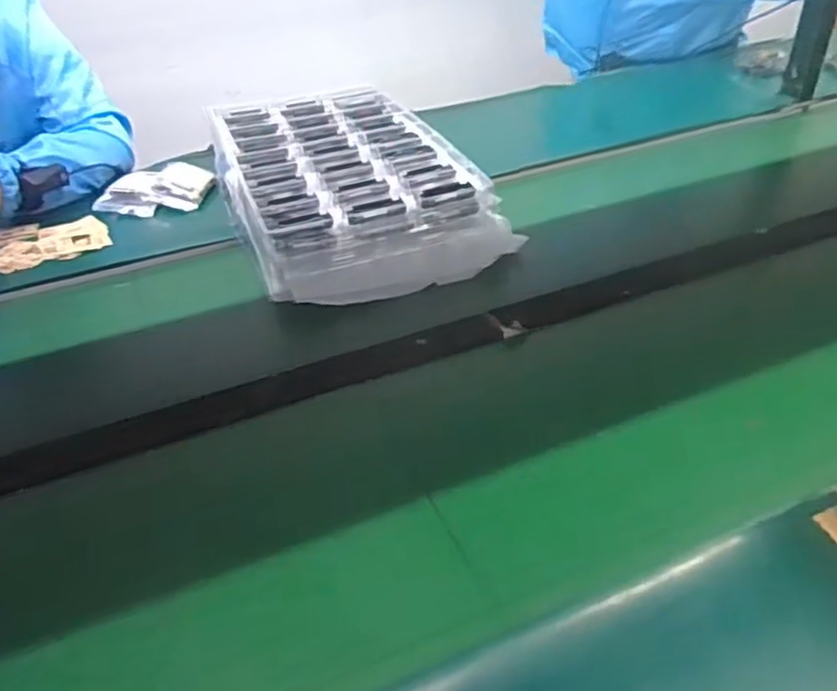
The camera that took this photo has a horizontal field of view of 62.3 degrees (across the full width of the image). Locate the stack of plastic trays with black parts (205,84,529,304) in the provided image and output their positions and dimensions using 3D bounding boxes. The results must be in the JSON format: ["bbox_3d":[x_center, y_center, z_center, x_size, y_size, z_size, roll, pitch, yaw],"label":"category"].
[{"bbox_3d":[-0.112,-0.231,0.991,0.307,0.098,0.524,-16,40,-16],"label":"stack of plastic trays with black parts"}]

